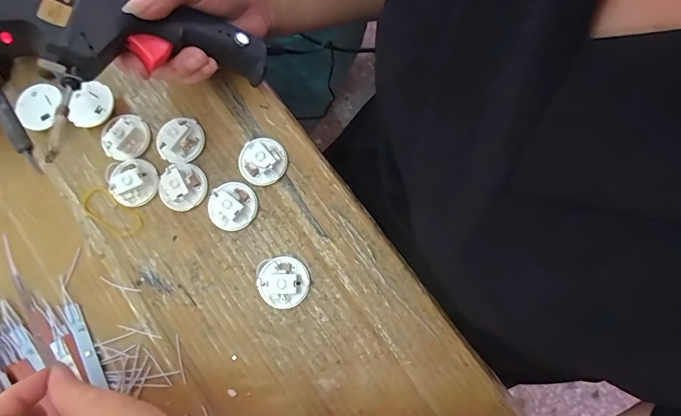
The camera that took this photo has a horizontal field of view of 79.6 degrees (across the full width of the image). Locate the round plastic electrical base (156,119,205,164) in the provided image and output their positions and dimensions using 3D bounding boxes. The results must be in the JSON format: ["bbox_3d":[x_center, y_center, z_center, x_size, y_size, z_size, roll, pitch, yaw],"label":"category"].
[{"bbox_3d":[-0.131,-0.055,0.330,0.035,0.016,0.034,0,80,1],"label":"round plastic electrical base"}]

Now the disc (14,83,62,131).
[{"bbox_3d":[-0.244,-0.084,0.331,0.034,0.009,0.034,0,80,1],"label":"disc"}]

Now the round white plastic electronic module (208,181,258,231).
[{"bbox_3d":[-0.086,-0.002,0.322,0.035,0.015,0.039,19,81,5],"label":"round white plastic electronic module"}]

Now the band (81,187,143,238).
[{"bbox_3d":[-0.185,0.004,0.330,0.053,0.005,0.026,35,83,4],"label":"band"}]

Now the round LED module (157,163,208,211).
[{"bbox_3d":[-0.126,-0.018,0.324,0.034,0.013,0.038,22,81,5],"label":"round LED module"}]

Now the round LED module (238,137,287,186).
[{"bbox_3d":[-0.063,-0.039,0.327,0.038,0.018,0.038,0,80,1],"label":"round LED module"}]

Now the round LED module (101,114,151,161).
[{"bbox_3d":[-0.176,-0.059,0.332,0.033,0.014,0.036,0,80,1],"label":"round LED module"}]

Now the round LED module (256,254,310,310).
[{"bbox_3d":[-0.043,0.056,0.310,0.038,0.017,0.039,0,80,1],"label":"round LED module"}]

